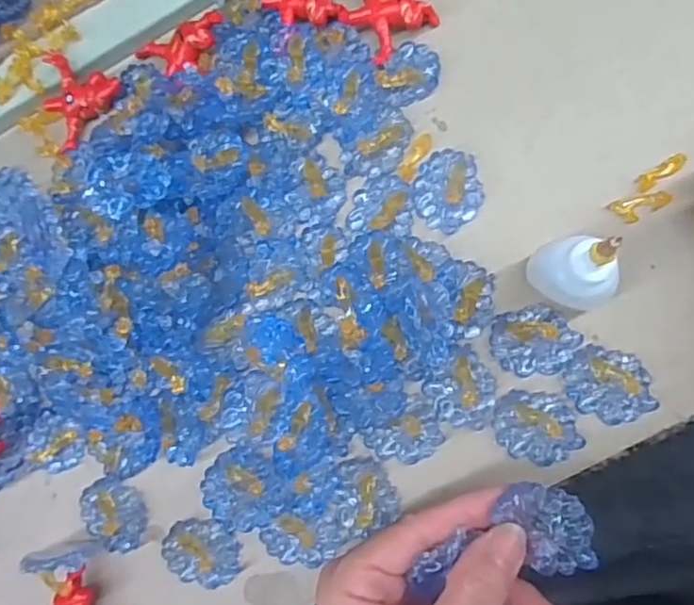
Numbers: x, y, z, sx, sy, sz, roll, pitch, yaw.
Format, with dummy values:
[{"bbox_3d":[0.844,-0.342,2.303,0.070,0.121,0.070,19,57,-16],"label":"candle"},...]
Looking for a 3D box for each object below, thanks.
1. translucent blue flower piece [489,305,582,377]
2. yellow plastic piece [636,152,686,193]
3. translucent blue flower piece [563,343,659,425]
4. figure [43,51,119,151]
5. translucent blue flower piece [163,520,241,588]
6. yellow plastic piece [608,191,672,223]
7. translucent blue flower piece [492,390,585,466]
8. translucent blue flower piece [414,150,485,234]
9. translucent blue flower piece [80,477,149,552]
[{"bbox_3d":[0.084,0.017,0.270,0.037,0.011,0.030,-8,84,9],"label":"translucent blue flower piece"},{"bbox_3d":[0.141,-0.059,0.268,0.025,0.004,0.007,-32,84,5],"label":"yellow plastic piece"},{"bbox_3d":[0.115,0.036,0.264,0.038,0.011,0.031,13,88,10],"label":"translucent blue flower piece"},{"bbox_3d":[-0.142,-0.101,0.312,0.037,0.011,0.044,21,89,10],"label":"figure"},{"bbox_3d":[-0.069,0.120,0.288,0.036,0.008,0.030,-2,85,9],"label":"translucent blue flower piece"},{"bbox_3d":[0.131,-0.042,0.270,0.025,0.004,0.011,-10,84,8],"label":"yellow plastic piece"},{"bbox_3d":[0.084,0.056,0.269,0.038,0.005,0.029,16,88,10],"label":"translucent blue flower piece"},{"bbox_3d":[0.048,-0.053,0.281,0.032,0.013,0.036,26,90,10],"label":"translucent blue flower piece"},{"bbox_3d":[-0.115,0.104,0.294,0.031,0.008,0.035,-8,84,9],"label":"translucent blue flower piece"}]

